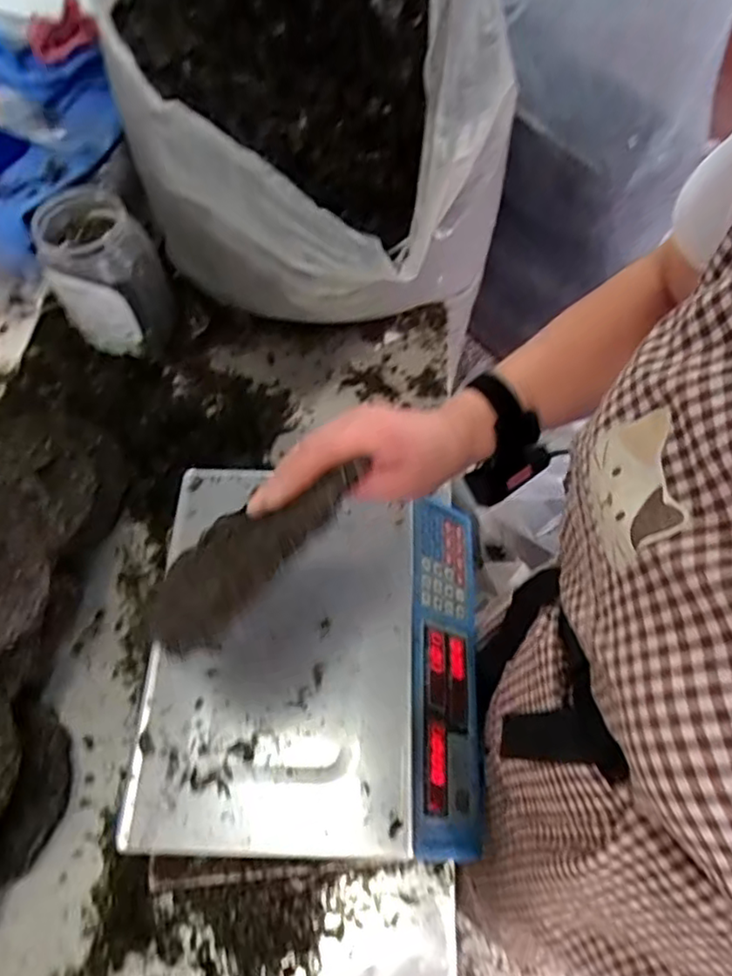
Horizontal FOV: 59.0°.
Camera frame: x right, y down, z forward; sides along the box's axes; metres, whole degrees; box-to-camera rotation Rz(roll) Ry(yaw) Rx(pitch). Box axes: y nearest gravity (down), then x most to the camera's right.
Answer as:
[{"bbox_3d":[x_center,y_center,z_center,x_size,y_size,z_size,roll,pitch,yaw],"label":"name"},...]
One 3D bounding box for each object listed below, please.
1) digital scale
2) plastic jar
[{"bbox_3d":[-0.037,0.156,0.612,0.296,0.097,0.331,1,63,1],"label":"digital scale"},{"bbox_3d":[-0.351,-0.286,0.869,0.129,0.186,0.141,0,63,0],"label":"plastic jar"}]

